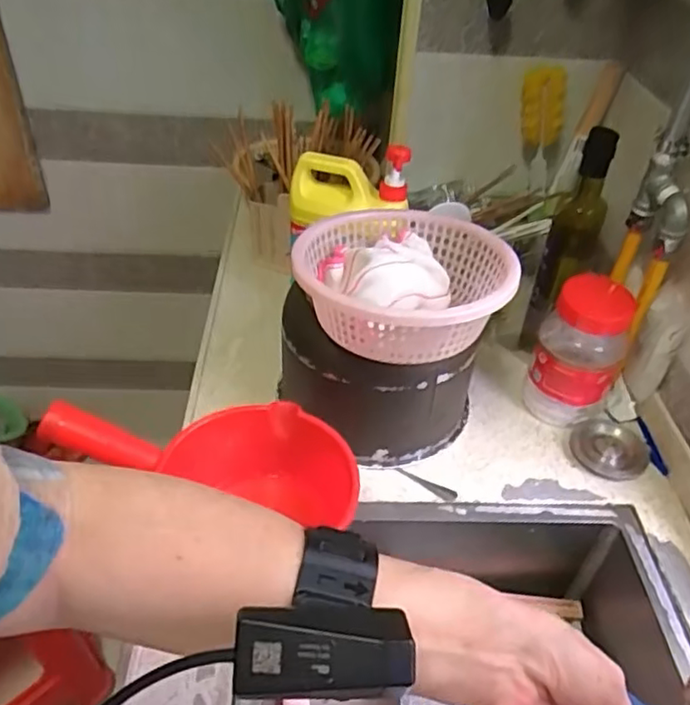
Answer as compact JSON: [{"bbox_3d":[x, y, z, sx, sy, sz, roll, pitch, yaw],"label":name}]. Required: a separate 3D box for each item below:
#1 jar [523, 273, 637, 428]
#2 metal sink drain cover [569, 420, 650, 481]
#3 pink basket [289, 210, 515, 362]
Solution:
[{"bbox_3d":[0.267,-0.004,0.730,0.087,0.172,0.090,2,41,-2],"label":"jar"},{"bbox_3d":[0.297,0.109,0.721,0.079,0.021,0.075,-1,41,-6],"label":"metal sink drain cover"},{"bbox_3d":[0.055,-0.067,0.606,0.194,0.074,0.193,2,41,-2],"label":"pink basket"}]

